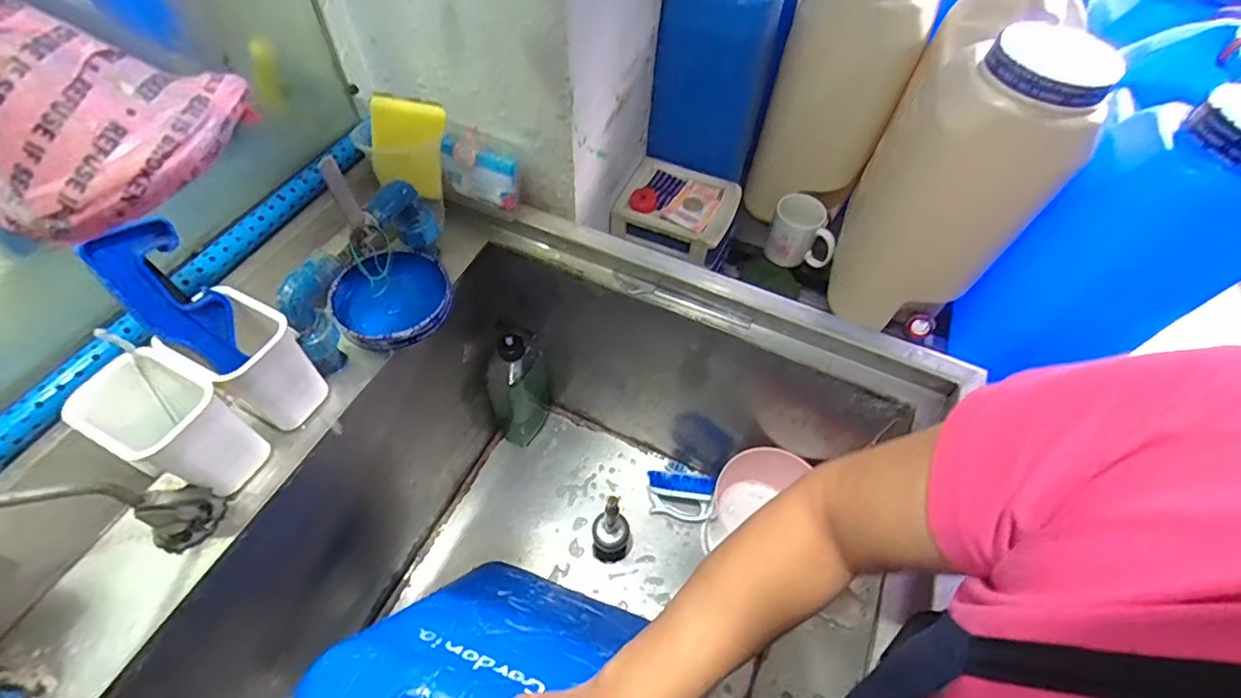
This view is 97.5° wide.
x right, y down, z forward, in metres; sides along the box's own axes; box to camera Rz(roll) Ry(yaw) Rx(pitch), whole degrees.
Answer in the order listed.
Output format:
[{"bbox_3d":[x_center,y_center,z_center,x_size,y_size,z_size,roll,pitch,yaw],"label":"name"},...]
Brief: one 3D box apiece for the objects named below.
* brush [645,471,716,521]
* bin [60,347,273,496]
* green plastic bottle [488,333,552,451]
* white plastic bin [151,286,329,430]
[{"bbox_3d":[0.090,0.224,0.861,0.096,0.061,0.078,6,57,1],"label":"brush"},{"bbox_3d":[-0.358,0.065,0.443,0.091,0.106,0.071,24,59,13],"label":"bin"},{"bbox_3d":[-0.154,0.052,0.843,0.060,0.262,0.107,14,57,6],"label":"green plastic bottle"},{"bbox_3d":[-0.320,0.016,0.479,0.073,0.110,0.074,21,58,11],"label":"white plastic bin"}]

